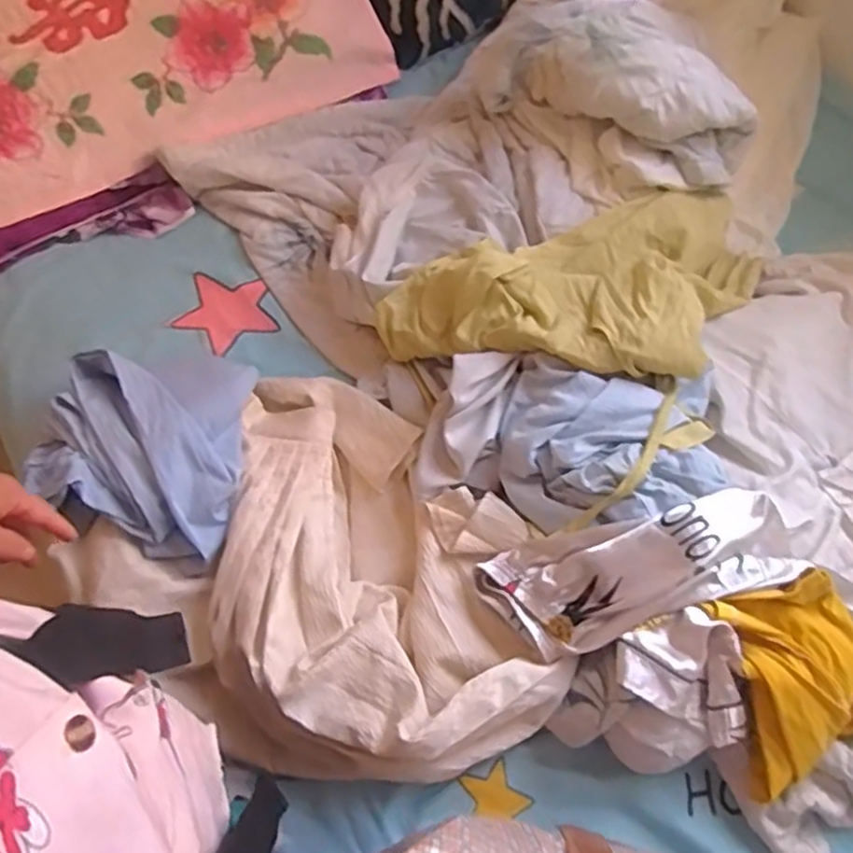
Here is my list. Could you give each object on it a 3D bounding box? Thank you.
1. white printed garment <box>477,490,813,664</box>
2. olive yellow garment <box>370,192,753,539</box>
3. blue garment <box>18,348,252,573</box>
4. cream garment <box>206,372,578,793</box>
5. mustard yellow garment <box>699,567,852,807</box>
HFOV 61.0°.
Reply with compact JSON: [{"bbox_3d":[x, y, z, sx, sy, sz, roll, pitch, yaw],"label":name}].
[{"bbox_3d":[0.207,0.137,0.677,0.291,0.071,0.103,-12,68,-5],"label":"white printed garment"},{"bbox_3d":[0.215,-0.130,0.811,0.452,0.108,0.337,-33,72,-12],"label":"olive yellow garment"},{"bbox_3d":[-0.297,0.018,0.812,0.239,0.095,0.234,21,70,8],"label":"blue garment"},{"bbox_3d":[-0.089,0.152,0.733,0.333,0.108,0.459,-42,74,-15],"label":"cream garment"},{"bbox_3d":[0.356,0.224,0.658,0.174,0.068,0.169,-16,69,-6],"label":"mustard yellow garment"}]

